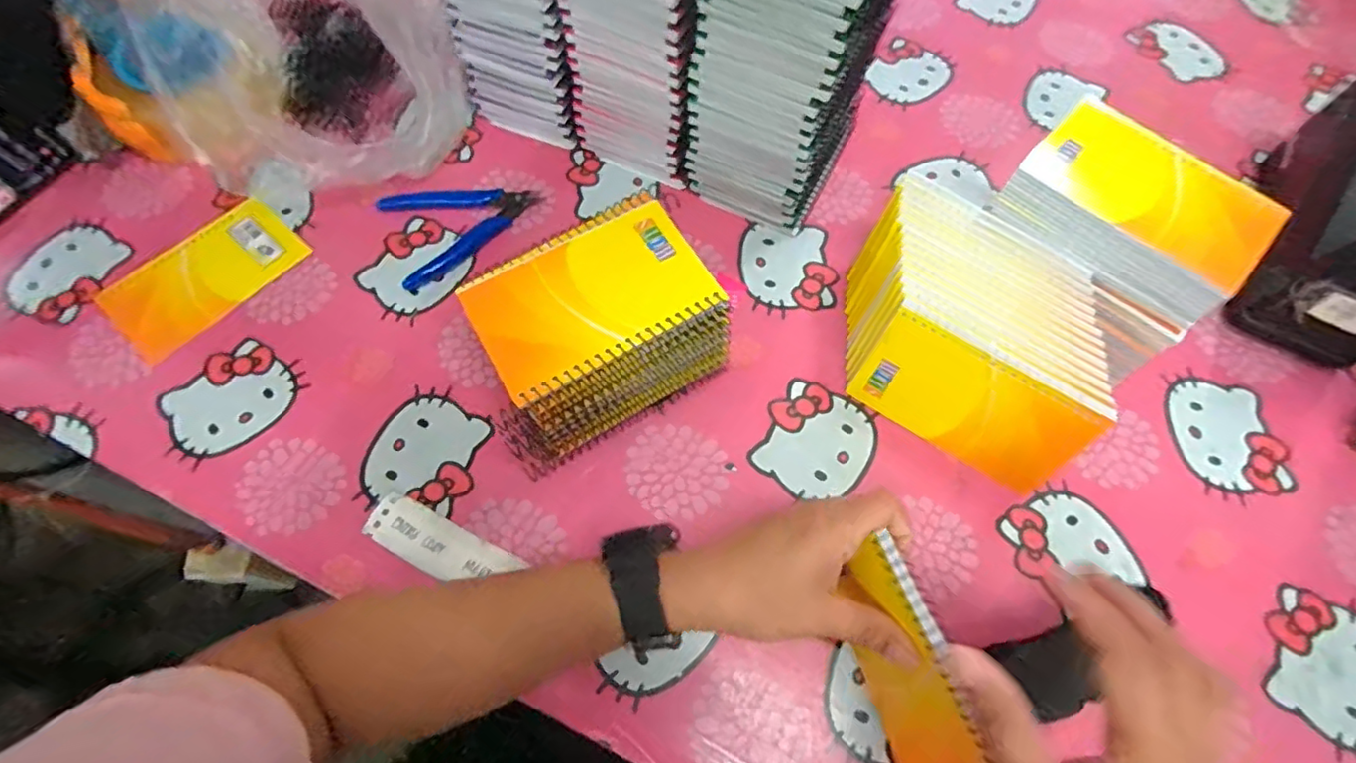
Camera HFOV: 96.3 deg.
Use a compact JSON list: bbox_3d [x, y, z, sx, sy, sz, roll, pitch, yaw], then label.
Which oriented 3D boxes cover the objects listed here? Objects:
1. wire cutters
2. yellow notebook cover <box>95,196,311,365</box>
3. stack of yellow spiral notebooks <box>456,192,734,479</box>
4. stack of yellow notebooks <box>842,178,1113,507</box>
[{"bbox_3d":[-0.178,-0.129,0.471,0.118,0.009,0.079,-41,73,-18],"label":"wire cutters"},{"bbox_3d":[-0.351,-0.078,0.450,0.079,0.009,0.130,38,70,14],"label":"yellow notebook cover"},{"bbox_3d":[-0.052,-0.029,0.383,0.151,0.097,0.093,-29,70,-14],"label":"stack of yellow spiral notebooks"},{"bbox_3d":[0.188,-0.032,0.400,0.172,0.077,0.127,32,69,12],"label":"stack of yellow notebooks"}]

